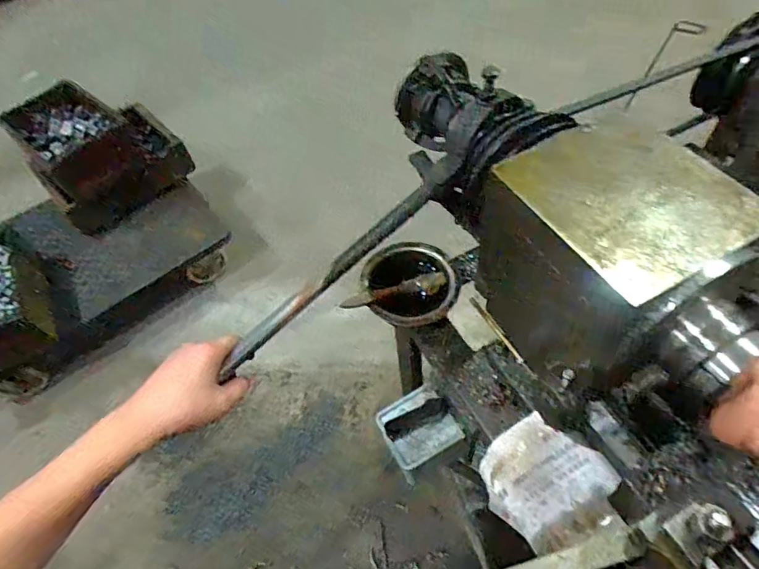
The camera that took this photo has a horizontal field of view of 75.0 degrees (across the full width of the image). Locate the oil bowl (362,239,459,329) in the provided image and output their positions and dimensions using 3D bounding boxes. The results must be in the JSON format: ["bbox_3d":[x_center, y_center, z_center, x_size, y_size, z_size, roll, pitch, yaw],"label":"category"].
[{"bbox_3d":[0.045,0.003,0.669,0.116,0.057,0.114,-3,55,4],"label":"oil bowl"}]

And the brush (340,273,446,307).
[{"bbox_3d":[0.021,0.010,0.682,0.145,0.019,0.019,-13,55,-4],"label":"brush"}]

